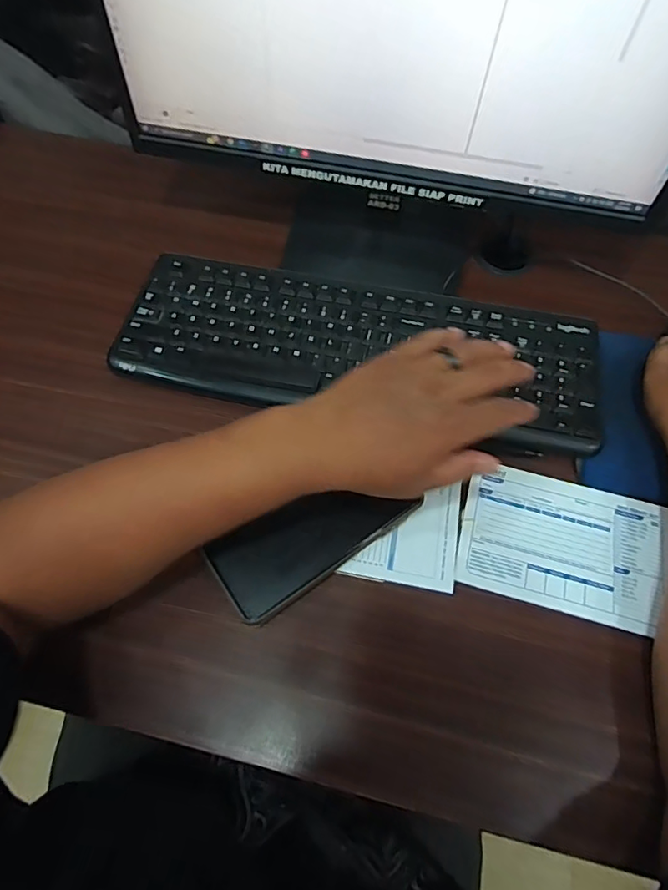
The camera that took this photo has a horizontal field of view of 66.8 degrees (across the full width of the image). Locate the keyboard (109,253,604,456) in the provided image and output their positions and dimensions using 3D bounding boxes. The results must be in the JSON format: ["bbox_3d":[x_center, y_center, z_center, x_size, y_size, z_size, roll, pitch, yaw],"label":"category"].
[{"bbox_3d":[0.024,-0.092,0.476,0.430,0.022,0.152,8,63,3],"label":"keyboard"}]

